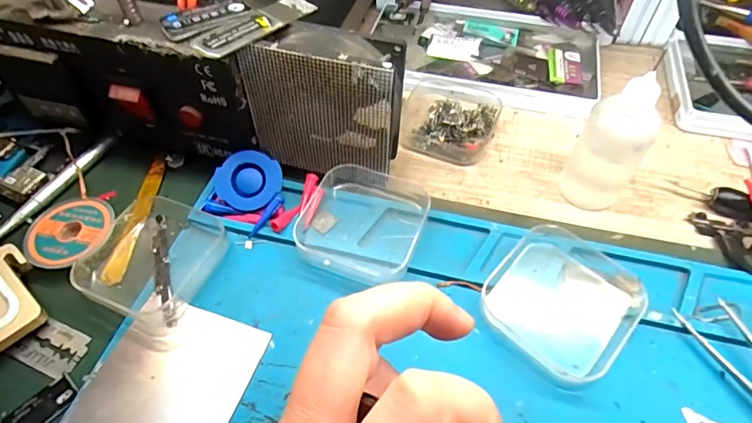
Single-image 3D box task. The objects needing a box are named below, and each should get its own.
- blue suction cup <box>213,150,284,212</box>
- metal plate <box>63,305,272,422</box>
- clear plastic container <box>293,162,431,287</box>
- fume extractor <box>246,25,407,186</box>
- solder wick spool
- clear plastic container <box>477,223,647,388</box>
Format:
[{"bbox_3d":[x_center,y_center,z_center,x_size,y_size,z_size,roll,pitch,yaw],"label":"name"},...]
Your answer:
[{"bbox_3d":[-0.073,-0.018,0.256,0.035,0.005,0.034,-43,85,-2],"label":"blue suction cup"},{"bbox_3d":[-0.095,0.074,0.203,0.060,0.004,0.066,15,55,12],"label":"metal plate"},{"bbox_3d":[-0.008,0.003,0.246,0.063,0.016,0.067,16,55,12],"label":"clear plastic container"},{"bbox_3d":[-0.026,-0.054,0.246,0.080,0.083,0.029,5,53,4],"label":"fume extractor"},{"bbox_3d":[-0.167,0.011,0.244,0.041,0.010,0.043,0,53,0],"label":"solder wick spool"},{"bbox_3d":[0.093,0.041,0.219,0.065,0.017,0.071,37,62,25],"label":"clear plastic container"}]

